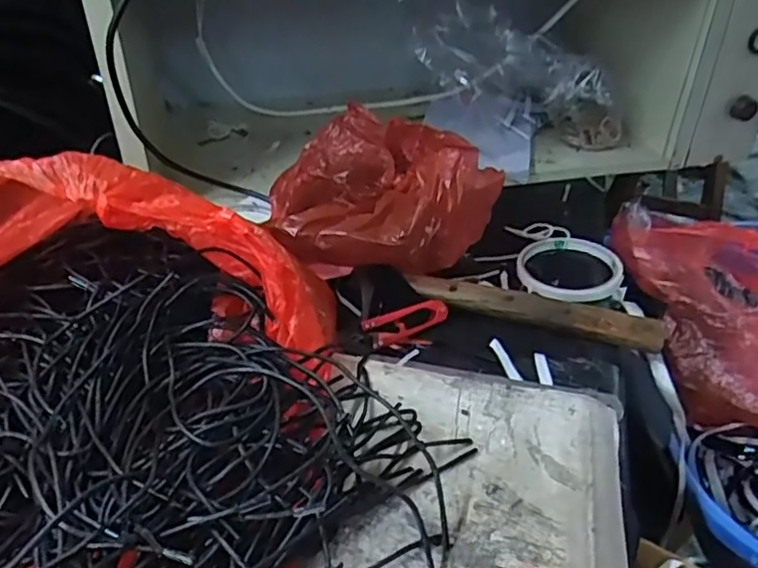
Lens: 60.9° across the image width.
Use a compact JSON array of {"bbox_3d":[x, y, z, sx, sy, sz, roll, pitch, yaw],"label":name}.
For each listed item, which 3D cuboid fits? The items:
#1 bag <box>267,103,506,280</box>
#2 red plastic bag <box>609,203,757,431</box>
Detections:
[{"bbox_3d":[0.000,-0.084,0.555,0.187,0.096,0.198,-1,35,-2],"label":"bag"},{"bbox_3d":[0.412,0.022,0.680,0.271,0.141,0.244,-8,37,-13],"label":"red plastic bag"}]

